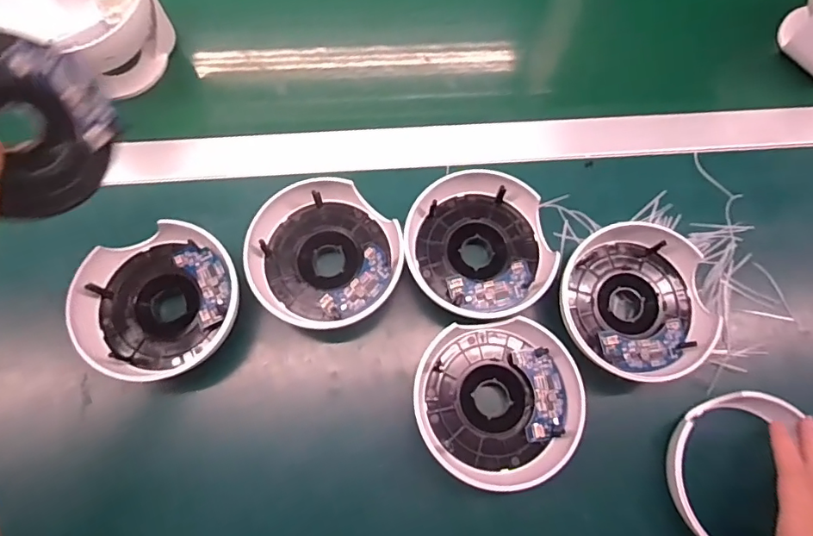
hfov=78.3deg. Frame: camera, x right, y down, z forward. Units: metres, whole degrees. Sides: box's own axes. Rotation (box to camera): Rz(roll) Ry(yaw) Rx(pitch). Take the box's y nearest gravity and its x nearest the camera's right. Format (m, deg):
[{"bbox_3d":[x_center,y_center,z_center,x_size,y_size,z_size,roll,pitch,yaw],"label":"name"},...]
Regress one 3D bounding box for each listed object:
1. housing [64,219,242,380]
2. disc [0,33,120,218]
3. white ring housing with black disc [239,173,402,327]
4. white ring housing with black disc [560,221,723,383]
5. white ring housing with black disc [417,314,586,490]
[{"bbox_3d":[-0.183,0.026,0.374,0.114,0.032,0.103,-24,75,-8],"label":"housing"},{"bbox_3d":[-0.219,-0.081,0.287,0.025,0.103,0.086,25,69,36],"label":"disc"},{"bbox_3d":[-0.062,-0.010,0.395,0.116,0.043,0.109,0,73,-1],"label":"white ring housing with black disc"},{"bbox_3d":[0.173,0.027,0.391,0.111,0.041,0.118,0,73,-1],"label":"white ring housing with black disc"},{"bbox_3d":[0.065,0.098,0.365,0.113,0.043,0.112,-6,73,-3],"label":"white ring housing with black disc"}]

